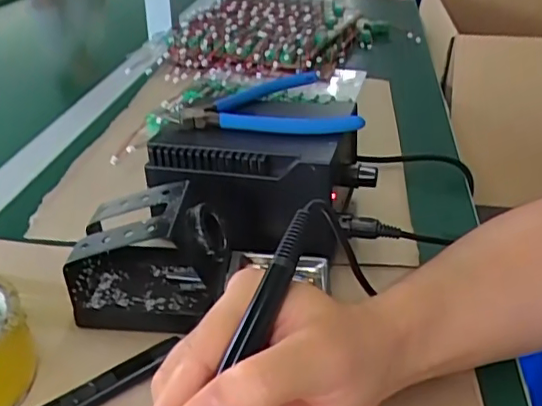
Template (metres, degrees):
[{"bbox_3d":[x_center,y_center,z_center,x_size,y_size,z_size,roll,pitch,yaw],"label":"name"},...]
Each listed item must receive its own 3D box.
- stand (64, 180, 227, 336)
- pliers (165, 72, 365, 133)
[{"bbox_3d":[-0.075,0.033,0.371,0.112,0.074,0.071,5,31,4],"label":"stand"},{"bbox_3d":[-0.002,-0.084,0.462,0.144,0.021,0.108,5,32,5],"label":"pliers"}]

